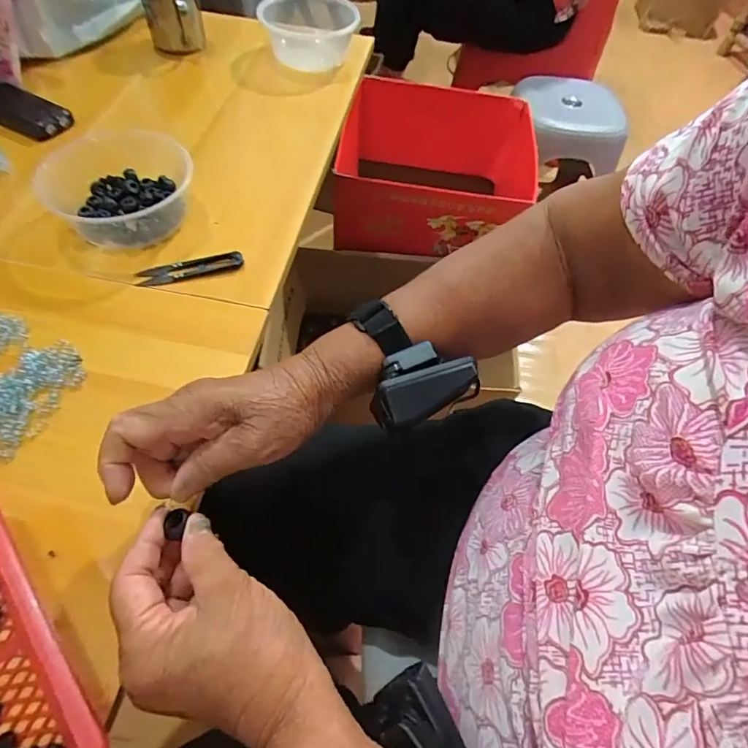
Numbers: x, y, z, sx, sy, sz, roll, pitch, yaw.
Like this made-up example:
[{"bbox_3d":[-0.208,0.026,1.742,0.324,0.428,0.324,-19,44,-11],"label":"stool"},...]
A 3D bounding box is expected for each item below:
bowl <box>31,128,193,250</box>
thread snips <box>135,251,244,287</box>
[{"bbox_3d":[-0.273,-0.199,0.500,0.130,0.051,0.157,-18,60,-15],"label":"bowl"},{"bbox_3d":[-0.181,-0.104,0.465,0.100,0.011,0.021,-12,58,-12],"label":"thread snips"}]

